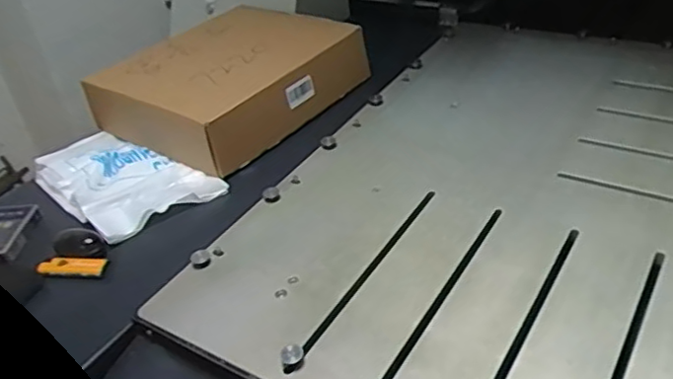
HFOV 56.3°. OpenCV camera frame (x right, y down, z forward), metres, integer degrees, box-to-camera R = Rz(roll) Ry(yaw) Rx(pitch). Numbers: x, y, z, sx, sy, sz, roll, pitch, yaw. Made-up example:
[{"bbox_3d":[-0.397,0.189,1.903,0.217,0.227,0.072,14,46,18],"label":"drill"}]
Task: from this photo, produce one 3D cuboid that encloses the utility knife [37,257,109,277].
[{"bbox_3d":[-0.285,0.084,0.683,0.073,0.016,0.017,-4,35,5],"label":"utility knife"}]

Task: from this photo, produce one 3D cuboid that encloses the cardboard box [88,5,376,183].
[{"bbox_3d":[-0.149,-0.162,0.922,0.268,0.097,0.315,18,45,32],"label":"cardboard box"}]

